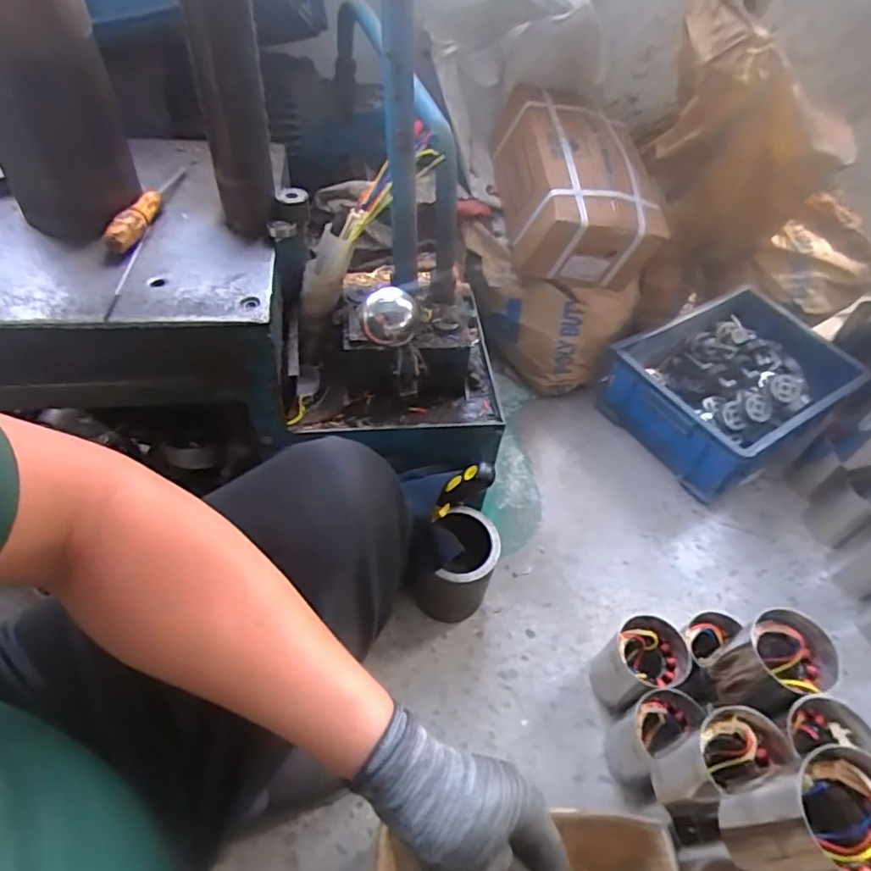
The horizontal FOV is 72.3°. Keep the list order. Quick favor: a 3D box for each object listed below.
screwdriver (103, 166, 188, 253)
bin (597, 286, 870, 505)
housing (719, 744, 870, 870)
[{"bbox_3d":[-0.331,-0.275,0.698,0.028,0.029,0.191,10,46,2],"label":"screwdriver"},{"bbox_3d":[0.557,-0.092,1.140,0.398,0.145,0.300,-26,58,-24],"label":"bin"},{"bbox_3d":[0.305,0.314,0.479,0.084,0.128,0.090,-3,52,-8],"label":"housing"}]

